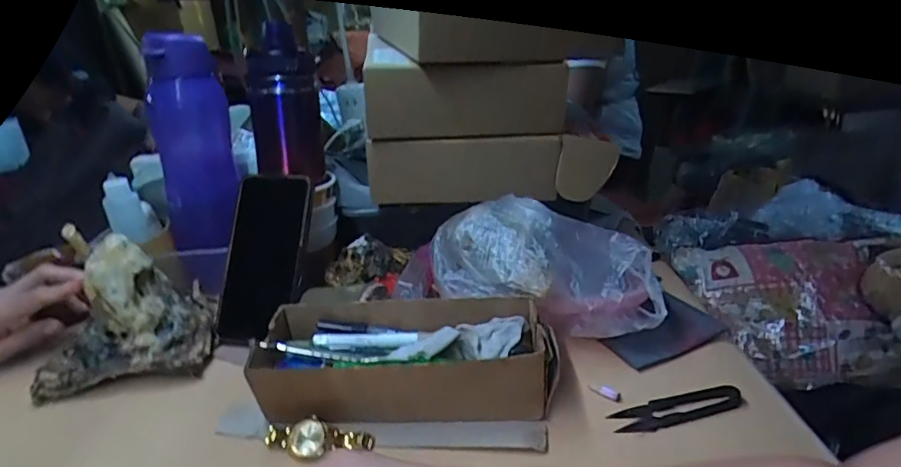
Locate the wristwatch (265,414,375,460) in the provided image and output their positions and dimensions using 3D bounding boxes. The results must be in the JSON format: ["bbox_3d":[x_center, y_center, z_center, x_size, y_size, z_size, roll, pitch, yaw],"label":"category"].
[{"bbox_3d":[-0.097,0.147,0.394,0.077,0.014,0.024,3,25,14],"label":"wristwatch"}]

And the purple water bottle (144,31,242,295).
[{"bbox_3d":[-0.258,-0.072,0.554,0.078,0.241,0.078,-14,26,-23],"label":"purple water bottle"}]

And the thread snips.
[{"bbox_3d":[0.171,0.130,0.408,0.096,0.011,0.029,-8,24,-11],"label":"thread snips"}]

